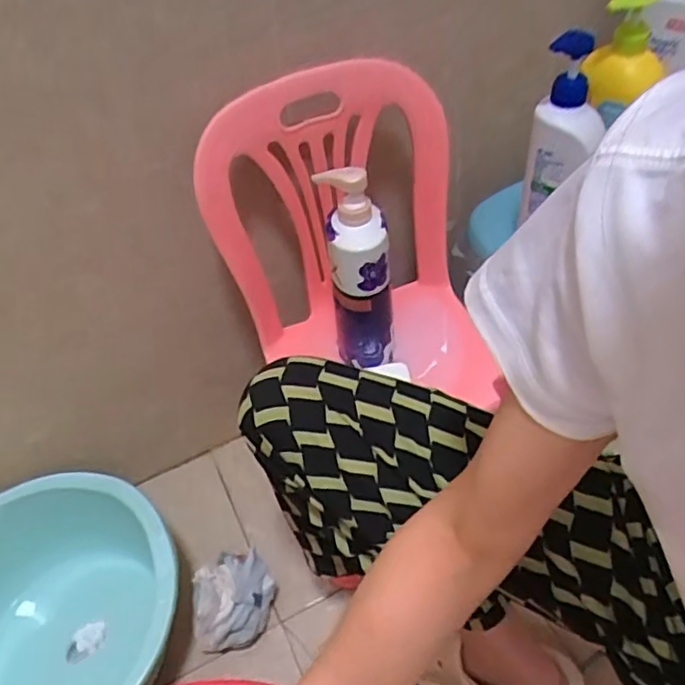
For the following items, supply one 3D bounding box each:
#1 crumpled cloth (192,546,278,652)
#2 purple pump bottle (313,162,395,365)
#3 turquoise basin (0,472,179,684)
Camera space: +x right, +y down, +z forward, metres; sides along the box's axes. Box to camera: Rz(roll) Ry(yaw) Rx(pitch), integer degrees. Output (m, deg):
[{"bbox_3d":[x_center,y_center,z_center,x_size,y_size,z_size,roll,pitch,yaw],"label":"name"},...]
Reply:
[{"bbox_3d":[-0.145,0.343,0.826,0.103,0.076,0.103,-9,48,2],"label":"crumpled cloth"},{"bbox_3d":[0.019,-0.079,0.719,0.074,0.237,0.072,-3,49,8],"label":"purple pump bottle"},{"bbox_3d":[-0.383,0.371,0.801,0.305,0.188,0.369,30,60,31],"label":"turquoise basin"}]

